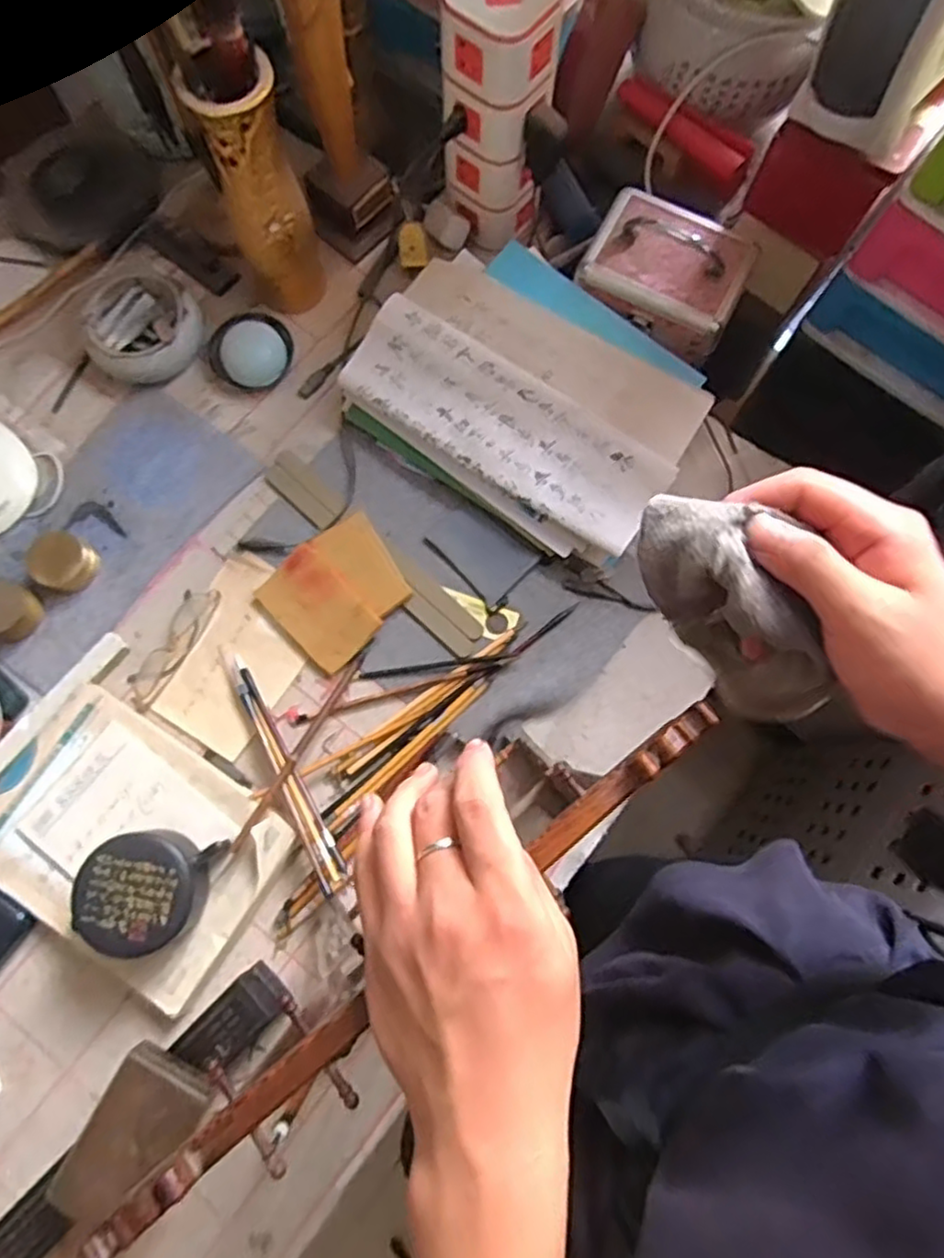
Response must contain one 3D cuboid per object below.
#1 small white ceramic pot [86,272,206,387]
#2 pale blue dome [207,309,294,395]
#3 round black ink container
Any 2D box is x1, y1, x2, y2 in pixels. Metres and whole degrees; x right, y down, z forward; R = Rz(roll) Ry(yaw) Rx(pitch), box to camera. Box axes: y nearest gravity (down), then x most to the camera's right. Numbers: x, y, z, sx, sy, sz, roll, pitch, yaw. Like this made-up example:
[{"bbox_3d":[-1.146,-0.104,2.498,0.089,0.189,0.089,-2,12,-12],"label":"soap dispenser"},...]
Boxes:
[{"bbox_3d":[-0.354,-0.324,0.736,0.119,0.047,0.103,-34,80,-8],"label":"small white ceramic pot"},{"bbox_3d":[-0.238,-0.302,0.739,0.088,0.032,0.071,-39,81,-8],"label":"pale blue dome"},{"bbox_3d":[-0.283,0.226,0.593,0.102,0.055,0.094,0,78,-1],"label":"round black ink container"}]

